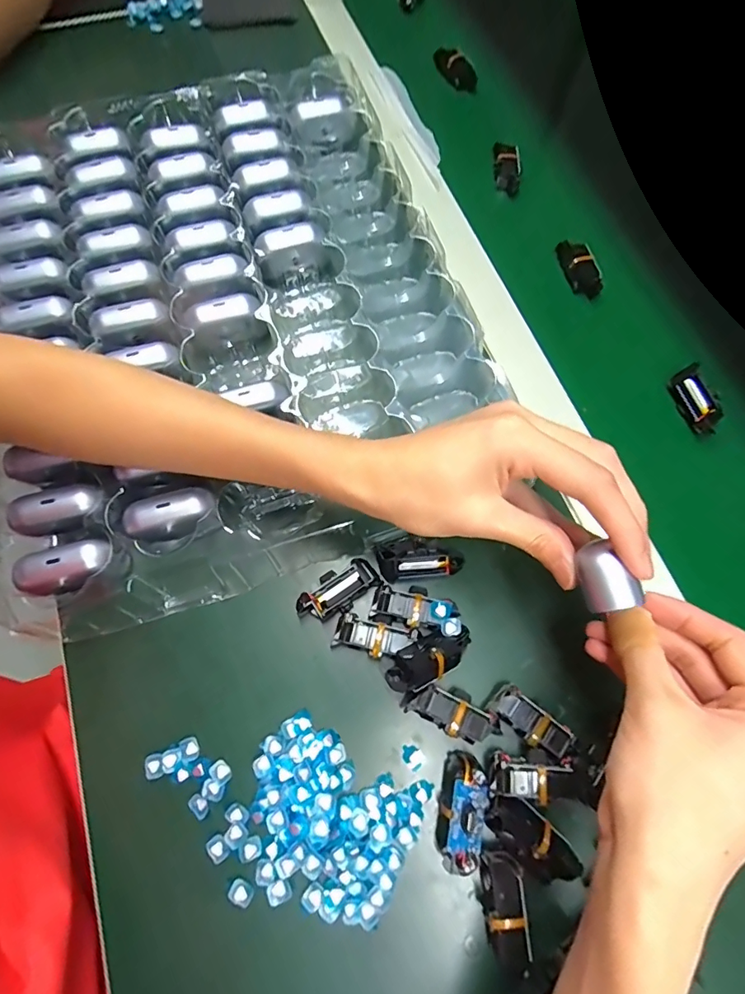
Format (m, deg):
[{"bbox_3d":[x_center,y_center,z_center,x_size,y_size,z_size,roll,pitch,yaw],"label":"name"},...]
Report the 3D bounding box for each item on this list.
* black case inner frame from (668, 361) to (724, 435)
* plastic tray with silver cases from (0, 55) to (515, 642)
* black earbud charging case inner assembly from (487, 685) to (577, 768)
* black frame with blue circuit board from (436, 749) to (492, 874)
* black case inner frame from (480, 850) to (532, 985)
[{"bbox_3d":[0.247,-0.075,0.356,0.021,0.021,0.052,-14,71,-6],"label":"black case inner frame"},{"bbox_3d":[-0.116,-0.153,0.367,0.342,0.045,0.437,-16,71,-7],"label":"plastic tray with silver cases"},{"bbox_3d":[0.094,0.135,0.279,0.050,0.026,0.020,38,74,12],"label":"black earbud charging case inner assembly"},{"bbox_3d":[0.050,0.173,0.260,0.024,0.018,0.055,16,71,5],"label":"black frame with blue circuit board"},{"bbox_3d":[0.069,0.219,0.246,0.021,0.018,0.054,-3,70,-2],"label":"black case inner frame"}]

